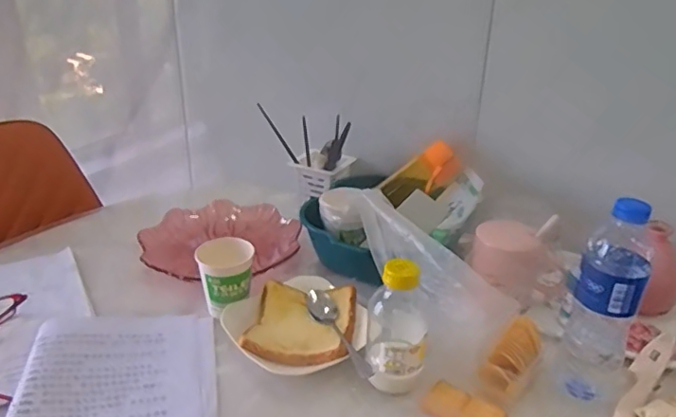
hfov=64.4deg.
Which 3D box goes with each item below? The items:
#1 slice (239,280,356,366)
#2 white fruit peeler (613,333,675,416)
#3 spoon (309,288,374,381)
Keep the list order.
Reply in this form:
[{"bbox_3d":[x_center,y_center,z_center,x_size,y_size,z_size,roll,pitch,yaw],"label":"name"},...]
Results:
[{"bbox_3d":[-0.041,0.140,0.651,0.118,0.033,0.129,4,29,8],"label":"slice"},{"bbox_3d":[0.332,0.185,0.585,0.029,0.019,0.167,25,37,38],"label":"white fruit peeler"},{"bbox_3d":[0.001,0.143,0.630,0.027,0.018,0.160,-14,31,-23],"label":"spoon"}]

